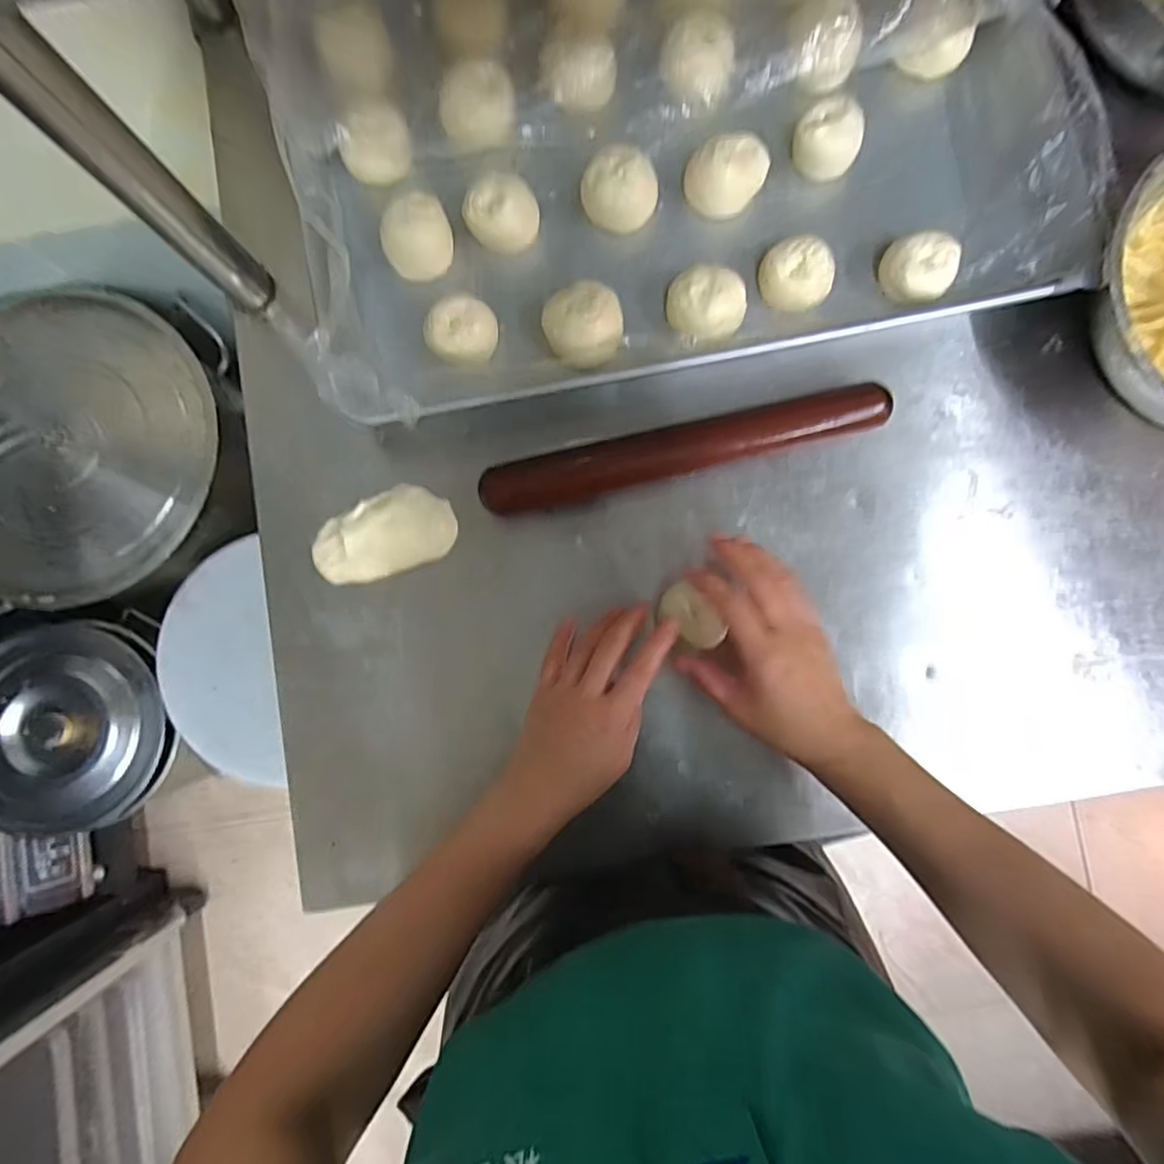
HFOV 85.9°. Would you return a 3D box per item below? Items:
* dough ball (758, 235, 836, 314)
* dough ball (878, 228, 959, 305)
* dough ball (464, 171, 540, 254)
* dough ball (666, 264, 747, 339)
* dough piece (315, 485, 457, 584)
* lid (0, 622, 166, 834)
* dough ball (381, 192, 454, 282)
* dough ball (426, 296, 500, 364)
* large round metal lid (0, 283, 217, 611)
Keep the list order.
[{"bbox_3d":[0.173,-0.247,0.502,0.059,0.036,0.054,35,87,3],"label":"dough ball"},{"bbox_3d":[0.272,-0.249,0.501,0.055,0.035,0.050,-3,86,0],"label":"dough ball"},{"bbox_3d":[-0.064,-0.301,0.510,0.058,0.033,0.051,-12,86,0],"label":"dough ball"},{"bbox_3d":[0.100,-0.225,0.503,0.060,0.032,0.059,0,86,1],"label":"dough ball"},{"bbox_3d":[-0.160,-0.037,0.503,0.113,0.026,0.063,-23,86,-1],"label":"dough piece"},{"bbox_3d":[-0.811,0.226,0.969,0.295,0.043,0.312,0,86,1],"label":"lid"},{"bbox_3d":[-0.134,-0.280,0.509,0.055,0.032,0.053,0,86,1],"label":"dough ball"},{"bbox_3d":[-0.095,-0.198,0.499,0.052,0.032,0.049,0,86,1],"label":"dough ball"},{"bbox_3d":[-0.769,-0.204,0.919,0.442,0.075,0.462,-18,86,-1],"label":"large round metal lid"}]

